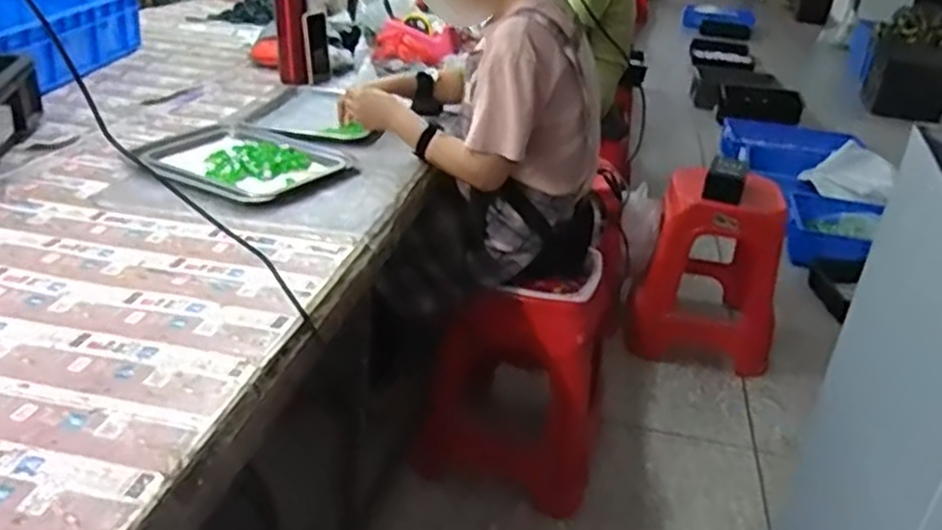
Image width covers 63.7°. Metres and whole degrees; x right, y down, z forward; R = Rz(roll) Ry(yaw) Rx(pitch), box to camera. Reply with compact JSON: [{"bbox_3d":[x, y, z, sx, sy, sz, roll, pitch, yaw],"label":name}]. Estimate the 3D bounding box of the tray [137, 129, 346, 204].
[{"bbox_3d":[-0.392,-0.177,1.284,0.335,0.024,0.193,19,32,25],"label":"tray"}]

